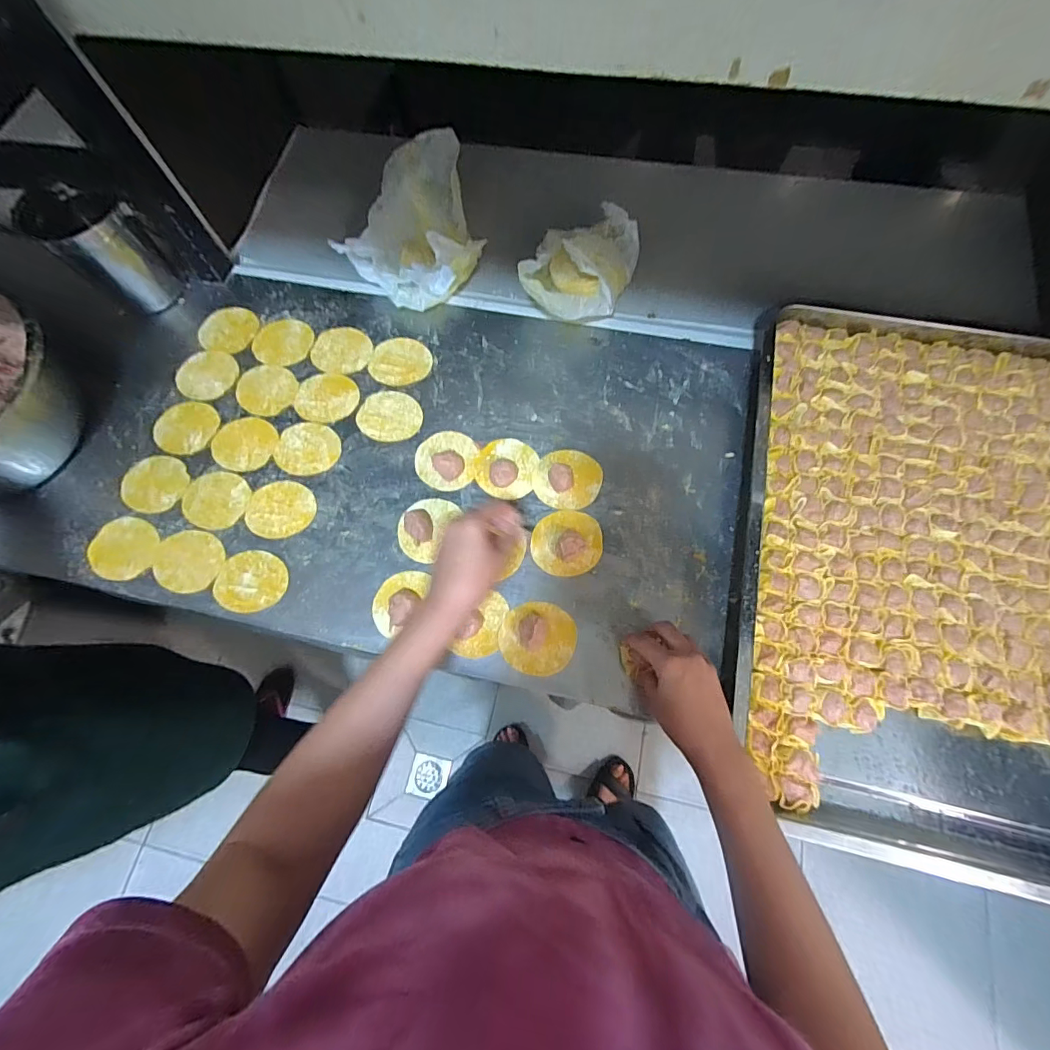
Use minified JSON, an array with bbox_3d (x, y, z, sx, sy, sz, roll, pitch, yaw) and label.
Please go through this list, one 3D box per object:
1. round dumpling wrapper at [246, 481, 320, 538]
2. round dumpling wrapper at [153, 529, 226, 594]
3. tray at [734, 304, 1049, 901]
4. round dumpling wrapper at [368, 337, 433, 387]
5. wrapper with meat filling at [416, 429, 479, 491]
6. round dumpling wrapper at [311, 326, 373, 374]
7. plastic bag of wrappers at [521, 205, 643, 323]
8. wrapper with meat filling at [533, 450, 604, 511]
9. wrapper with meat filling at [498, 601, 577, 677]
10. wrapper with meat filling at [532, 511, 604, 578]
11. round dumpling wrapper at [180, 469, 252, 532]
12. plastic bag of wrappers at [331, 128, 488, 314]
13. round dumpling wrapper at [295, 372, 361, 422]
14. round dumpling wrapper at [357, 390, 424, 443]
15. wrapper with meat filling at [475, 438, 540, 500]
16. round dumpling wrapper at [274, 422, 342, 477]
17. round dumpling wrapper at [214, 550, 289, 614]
[{"bbox_3d":[-0.301,-0.020,0.584,0.082,0.004,0.072,8,71,5],"label":"round dumpling wrapper"},{"bbox_3d":[-0.405,0.042,0.568,0.084,0.005,0.072,23,74,10],"label":"round dumpling wrapper"},{"bbox_3d":[0.433,0.029,0.508,0.387,0.054,0.587,12,72,6],"label":"tray"},{"bbox_3d":[-0.170,-0.224,0.645,0.083,0.004,0.072,12,72,6],"label":"round dumpling wrapper"},{"bbox_3d":[-0.099,-0.086,0.587,0.076,0.023,0.083,-1,71,2],"label":"wrapper with meat filling"},{"bbox_3d":[-0.256,-0.244,0.660,0.087,0.004,0.076,16,72,8],"label":"round dumpling wrapper"},{"bbox_3d":[0.072,-0.334,0.619,0.119,0.098,0.163,19,73,9],"label":"plastic bag of wrappers"},{"bbox_3d":[0.052,-0.060,0.570,0.078,0.026,0.078,-1,71,2],"label":"wrapper with meat filling"},{"bbox_3d":[0.013,0.121,0.511,0.081,0.026,0.077,-1,71,2],"label":"wrapper with meat filling"},{"bbox_3d":[0.049,0.017,0.544,0.080,0.026,0.076,-1,71,2],"label":"wrapper with meat filling"},{"bbox_3d":[-0.390,-0.033,0.595,0.084,0.004,0.073,18,73,8],"label":"round dumpling wrapper"},{"bbox_3d":[-0.140,-0.412,0.657,0.145,0.103,0.208,27,74,11],"label":"plastic bag of wrappers"},{"bbox_3d":[-0.266,-0.171,0.634,0.083,0.004,0.073,12,72,6],"label":"round dumpling wrapper"},{"bbox_3d":[-0.177,-0.144,0.620,0.083,0.004,0.073,11,72,6],"label":"round dumpling wrapper"},{"bbox_3d":[-0.022,-0.074,0.581,0.074,0.021,0.081,-1,71,2],"label":"wrapper with meat filling"},{"bbox_3d":[-0.281,-0.098,0.612,0.083,0.004,0.072,12,72,7],"label":"round dumpling wrapper"},{"bbox_3d":[-0.321,0.065,0.555,0.083,0.004,0.072,6,71,4],"label":"round dumpling wrapper"}]

